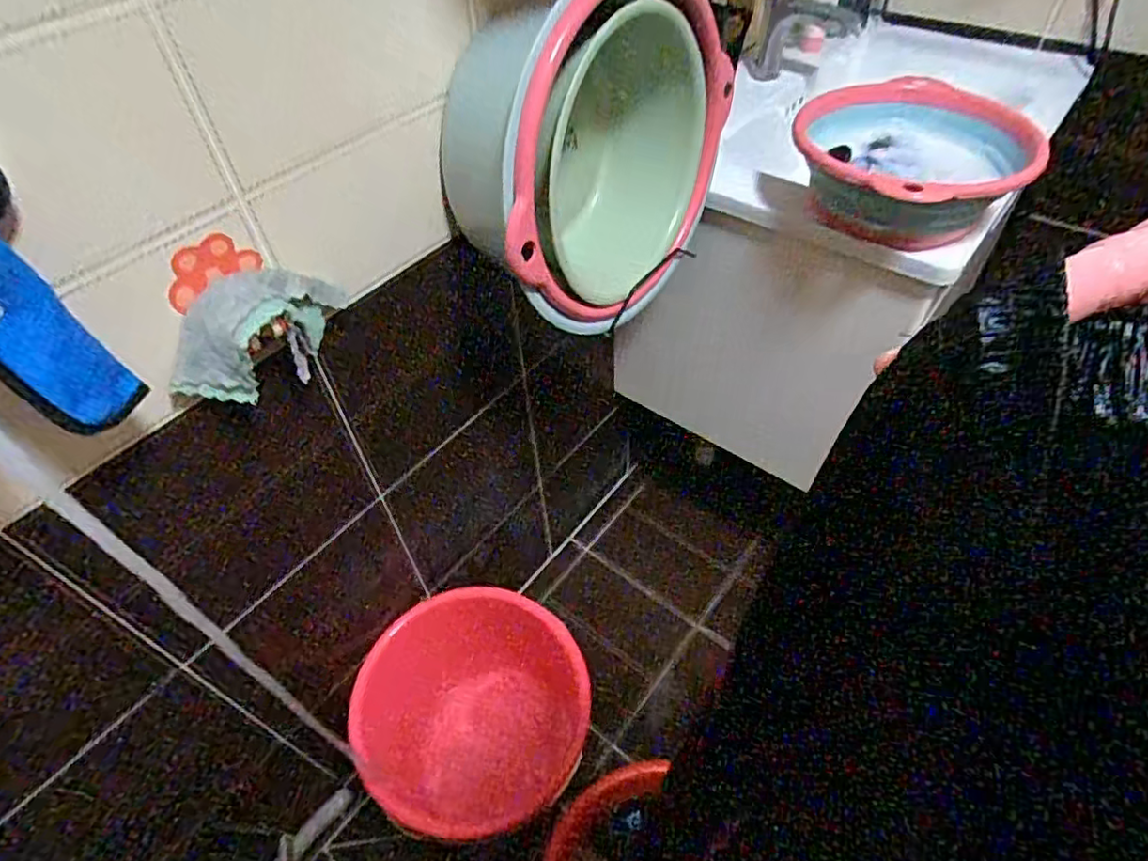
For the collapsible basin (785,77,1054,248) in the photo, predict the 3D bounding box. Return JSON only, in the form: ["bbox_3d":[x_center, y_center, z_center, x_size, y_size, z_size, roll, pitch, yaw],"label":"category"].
[{"bbox_3d":[0.397,-0.312,0.753,0.233,0.109,0.302,29,57,25],"label":"collapsible basin"}]

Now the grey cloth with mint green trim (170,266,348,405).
[{"bbox_3d":[-0.286,-0.097,0.597,0.050,0.093,0.181,25,55,23],"label":"grey cloth with mint green trim"}]

